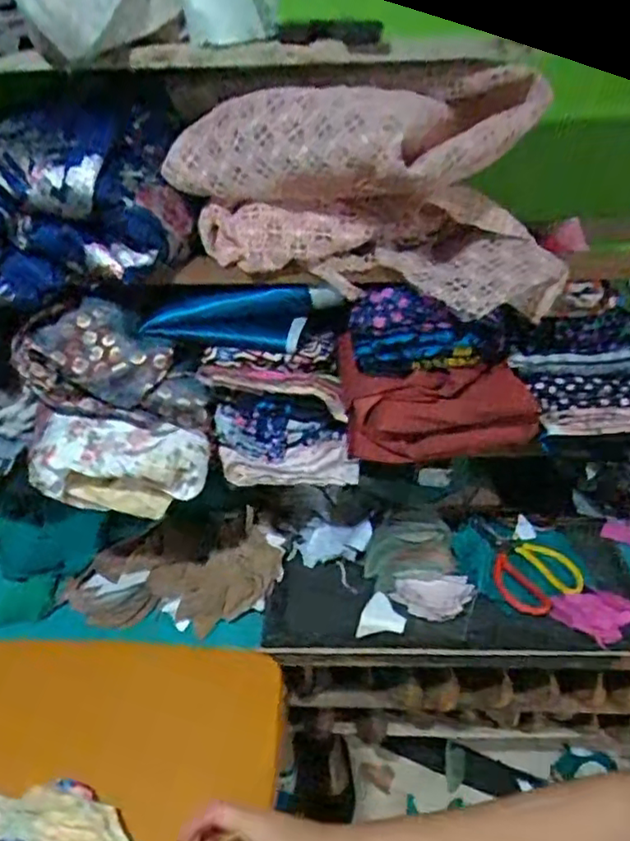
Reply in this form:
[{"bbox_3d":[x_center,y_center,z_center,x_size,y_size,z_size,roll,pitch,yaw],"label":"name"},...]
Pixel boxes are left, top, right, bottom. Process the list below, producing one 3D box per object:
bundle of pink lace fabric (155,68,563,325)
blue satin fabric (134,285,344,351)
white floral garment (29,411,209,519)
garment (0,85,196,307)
[{"bbox_3d":[0.054,-0.236,0.680,0.389,0.192,0.167,10,34,17],"label":"bundle of pink lace fabric"},{"bbox_3d":[-0.085,-0.121,0.757,0.217,0.072,0.030,-2,33,0],"label":"blue satin fabric"},{"bbox_3d":[-0.237,0.063,0.784,0.211,0.116,0.071,1,33,5],"label":"white floral garment"},{"bbox_3d":[-0.268,-0.234,0.680,0.259,0.178,0.103,-11,34,-13],"label":"garment"}]

